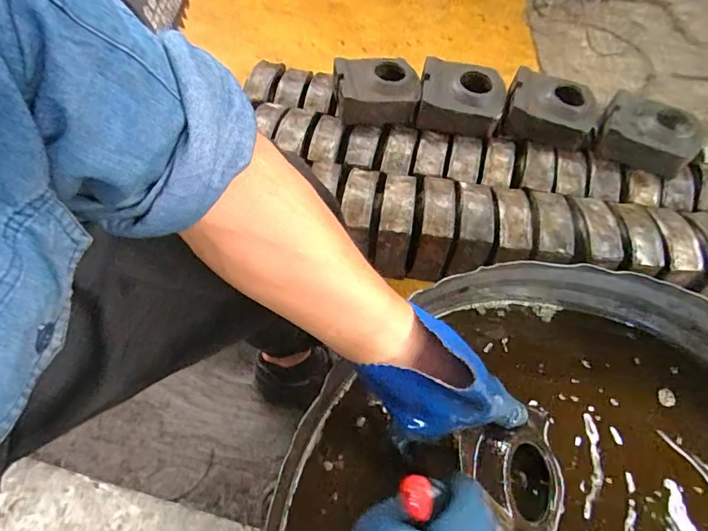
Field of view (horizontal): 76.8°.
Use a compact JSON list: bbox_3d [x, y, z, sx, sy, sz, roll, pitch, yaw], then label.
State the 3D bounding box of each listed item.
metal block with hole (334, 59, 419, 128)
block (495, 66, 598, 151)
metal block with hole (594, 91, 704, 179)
[{"bbox_3d":[0.051,-0.404,1.055,0.190,0.104,0.143,-1,55,-3],"label":"metal block with hole"},{"bbox_3d":[0.450,-0.361,1.025,0.195,0.111,0.153,19,56,11],"label":"block"},{"bbox_3d":[0.642,-0.284,0.977,0.192,0.079,0.134,26,58,15],"label":"metal block with hole"}]

